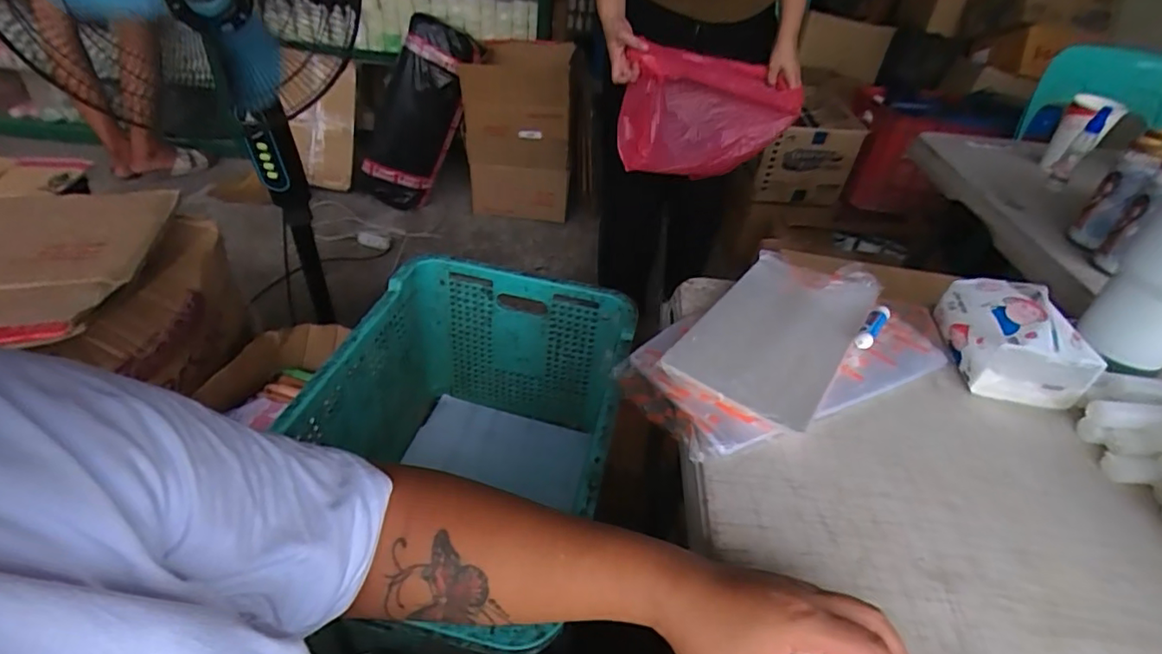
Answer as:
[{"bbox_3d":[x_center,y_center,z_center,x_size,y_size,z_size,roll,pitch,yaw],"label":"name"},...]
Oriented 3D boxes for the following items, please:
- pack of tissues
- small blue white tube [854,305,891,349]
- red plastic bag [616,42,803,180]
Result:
[{"bbox_3d":[0.418,0.008,0.544,0.092,0.077,0.116,10,39,5],"label":"pack of tissues"},{"bbox_3d":[0.289,-0.001,0.552,0.016,0.014,0.070,30,45,27],"label":"small blue white tube"},{"bbox_3d":[0.265,-0.437,1.157,0.366,0.235,0.081,-9,41,-18],"label":"red plastic bag"}]

